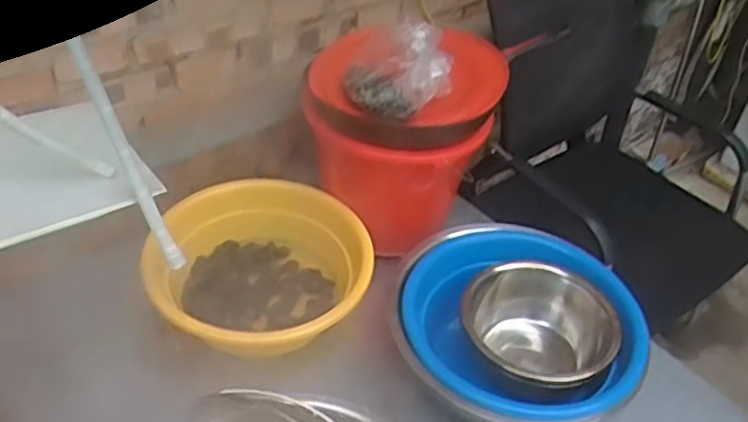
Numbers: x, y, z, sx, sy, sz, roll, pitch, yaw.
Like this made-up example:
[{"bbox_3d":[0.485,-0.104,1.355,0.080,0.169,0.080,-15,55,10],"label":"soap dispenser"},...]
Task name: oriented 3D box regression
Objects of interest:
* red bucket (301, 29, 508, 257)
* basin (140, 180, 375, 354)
[{"bbox_3d":[0.047,-0.125,1.208,0.303,0.288,0.303,3,40,-3],"label":"red bucket"},{"bbox_3d":[-0.180,0.090,1.105,0.331,0.119,0.324,3,40,-3],"label":"basin"}]

